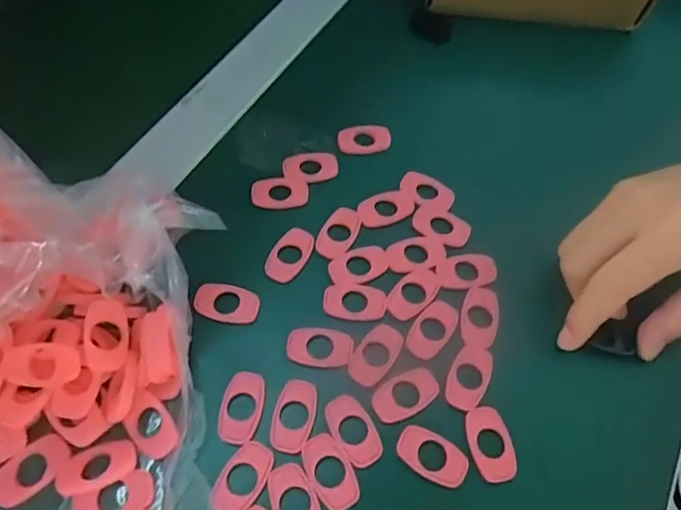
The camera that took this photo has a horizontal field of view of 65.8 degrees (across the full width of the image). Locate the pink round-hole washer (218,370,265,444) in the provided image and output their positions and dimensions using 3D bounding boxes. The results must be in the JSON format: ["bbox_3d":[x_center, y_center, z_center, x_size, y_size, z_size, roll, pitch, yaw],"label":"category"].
[{"bbox_3d":[-0.046,0.071,0.245,0.019,0.004,0.032,10,61,2],"label":"pink round-hole washer"}]

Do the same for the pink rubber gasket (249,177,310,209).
[{"bbox_3d":[-0.035,-0.037,0.307,0.033,0.006,0.019,0,61,-3],"label":"pink rubber gasket"}]

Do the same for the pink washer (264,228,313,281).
[{"bbox_3d":[-0.028,0.000,0.286,0.019,0.004,0.032,25,63,10],"label":"pink washer"}]

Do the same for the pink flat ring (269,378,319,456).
[{"bbox_3d":[-0.021,0.073,0.243,0.019,0.004,0.032,11,61,3],"label":"pink flat ring"}]

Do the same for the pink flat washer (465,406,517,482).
[{"bbox_3d":[0.069,0.086,0.242,0.019,0.004,0.033,-10,62,-9],"label":"pink flat washer"}]

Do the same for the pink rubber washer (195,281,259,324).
[{"bbox_3d":[-0.058,0.025,0.271,0.032,0.005,0.019,12,61,4],"label":"pink rubber washer"}]

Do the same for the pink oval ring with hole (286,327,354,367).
[{"bbox_3d":[-0.010,0.045,0.261,0.032,0.004,0.019,4,61,-1],"label":"pink oval ring with hole"}]

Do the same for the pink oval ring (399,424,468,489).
[{"bbox_3d":[0.042,0.091,0.238,0.032,0.004,0.020,27,63,12],"label":"pink oval ring"}]

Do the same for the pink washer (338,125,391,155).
[{"bbox_3d":[0.015,-0.073,0.331,0.034,0.009,0.017,-10,62,-9],"label":"pink washer"}]

